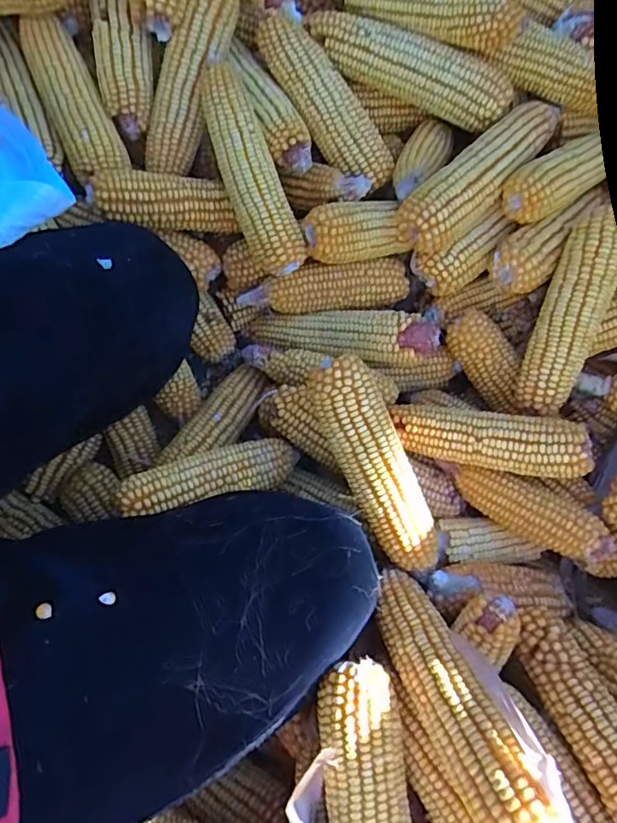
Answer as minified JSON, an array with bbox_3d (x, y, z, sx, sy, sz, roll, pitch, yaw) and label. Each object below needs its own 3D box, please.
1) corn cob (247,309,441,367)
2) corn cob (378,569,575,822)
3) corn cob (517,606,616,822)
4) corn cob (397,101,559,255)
[{"bbox_3d":[0.032,-0.078,0.576,0.195,0.042,0.051,6,76,20],"label":"corn cob"},{"bbox_3d":[0.100,0.195,0.399,0.059,0.045,0.197,-26,37,-6],"label":"corn cob"},{"bbox_3d":[0.207,0.226,0.403,0.051,0.043,0.178,-20,43,-5],"label":"corn cob"},{"bbox_3d":[0.167,-0.229,0.542,0.205,0.047,0.057,-43,81,-9],"label":"corn cob"}]

